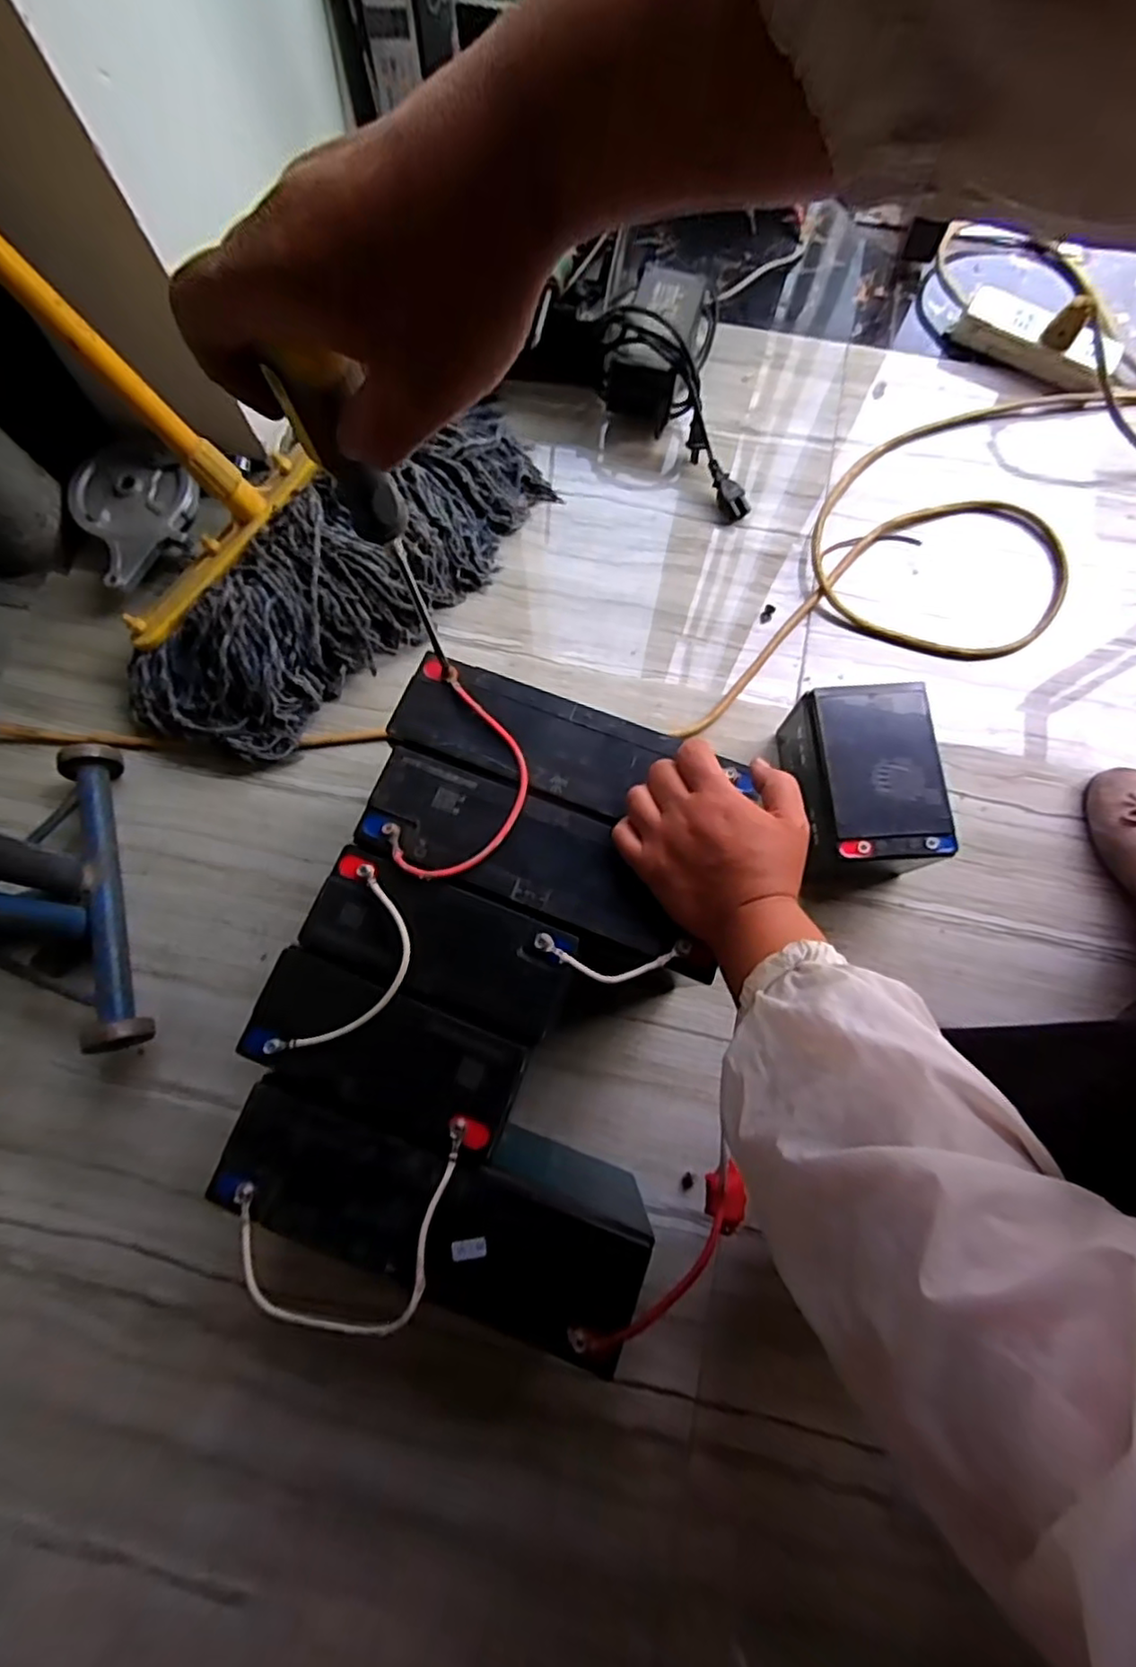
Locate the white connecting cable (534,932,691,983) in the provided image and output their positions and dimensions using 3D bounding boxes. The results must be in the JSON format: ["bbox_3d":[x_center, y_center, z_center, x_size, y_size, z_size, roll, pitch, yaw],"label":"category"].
[{"bbox_3d":[0.029,0.082,0.424,0.099,0.009,0.029,3,76,2],"label":"white connecting cable"}]

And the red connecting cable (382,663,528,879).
[{"bbox_3d":[-0.071,-0.036,0.456,0.084,0.009,0.143,20,77,5],"label":"red connecting cable"}]

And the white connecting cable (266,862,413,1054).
[{"bbox_3d":[-0.137,0.089,0.417,0.061,0.011,0.129,23,78,6],"label":"white connecting cable"}]

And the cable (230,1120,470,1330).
[{"bbox_3d":[-0.121,0.237,0.379,0.142,0.012,0.093,-16,77,-3],"label":"cable"}]

